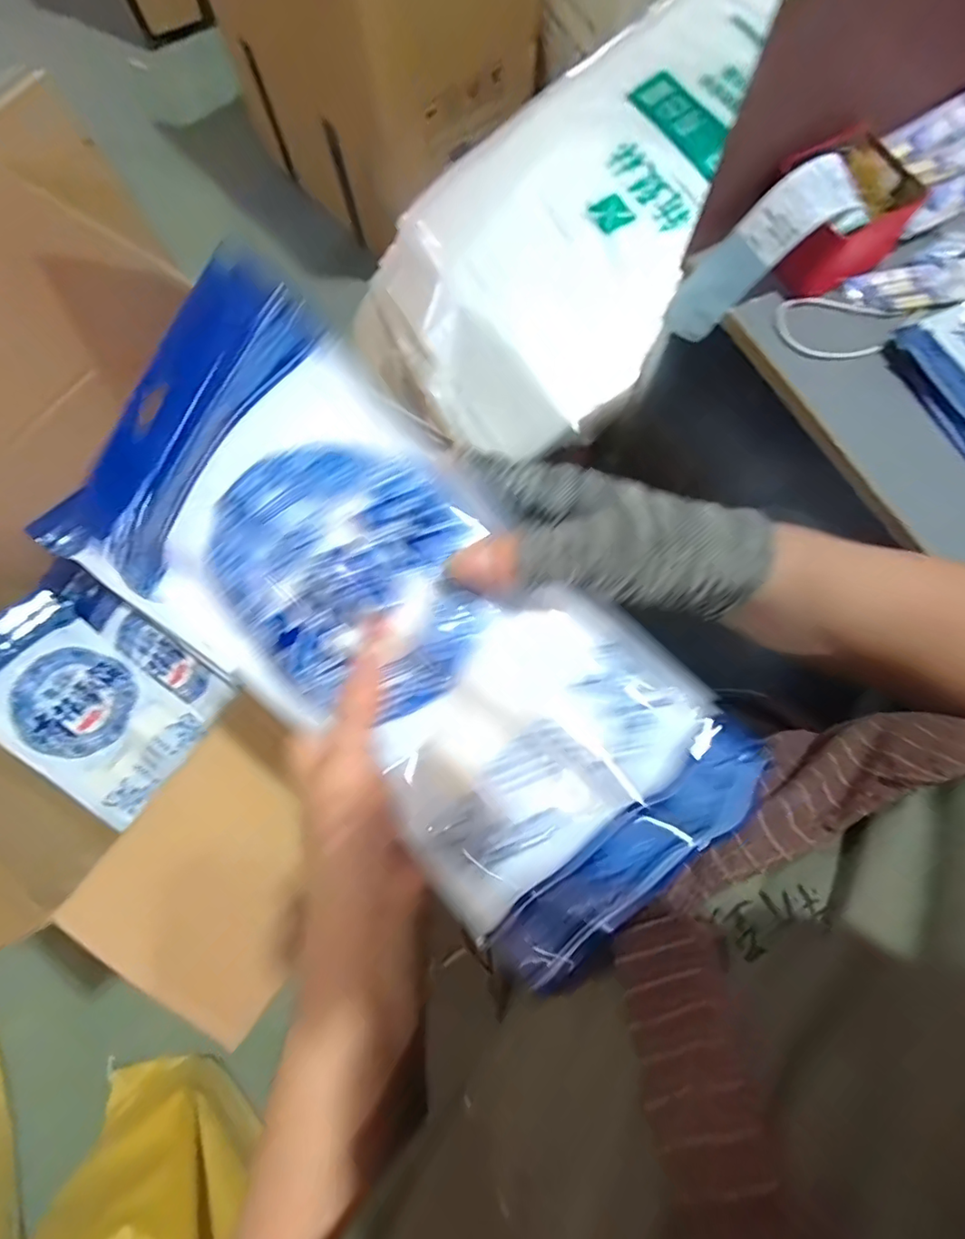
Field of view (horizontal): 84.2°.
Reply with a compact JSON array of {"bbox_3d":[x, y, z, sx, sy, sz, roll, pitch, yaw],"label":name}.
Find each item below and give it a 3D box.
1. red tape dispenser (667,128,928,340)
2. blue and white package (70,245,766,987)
[{"bbox_3d":[0.279,-0.331,0.483,0.171,0.103,0.102,-37,80,-9],"label":"red tape dispenser"},{"bbox_3d":[-0.042,-0.006,0.233,0.307,0.050,0.129,44,80,8],"label":"blue and white package"}]

